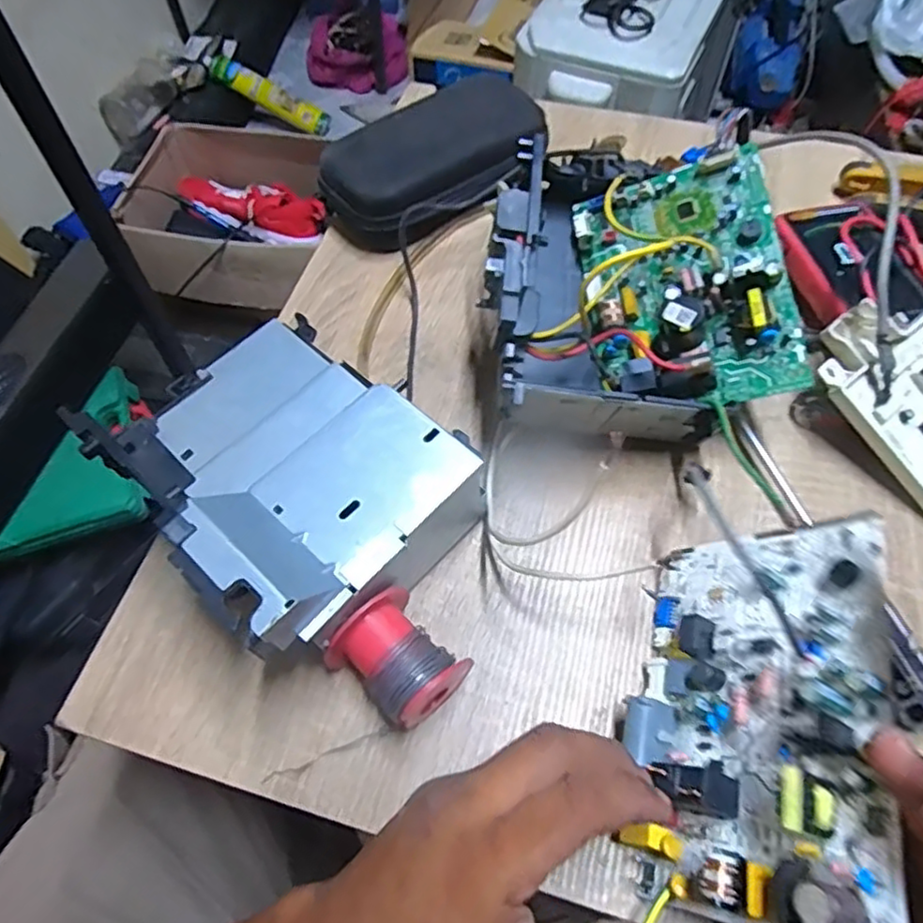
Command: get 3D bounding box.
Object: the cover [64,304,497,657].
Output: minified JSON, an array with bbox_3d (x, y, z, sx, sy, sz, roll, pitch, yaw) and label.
[{"bbox_3d":[-0.101,0.002,0.373,0.191,0.093,0.142,41,69,21],"label":"cover"}]

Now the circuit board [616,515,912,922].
[{"bbox_3d":[0.127,0.107,0.298,0.024,0.114,0.170,32,58,-26],"label":"circuit board"}]

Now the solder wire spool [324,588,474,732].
[{"bbox_3d":[-0.031,0.103,0.338,0.049,0.051,0.057,-40,68,-19],"label":"solder wire spool"}]

